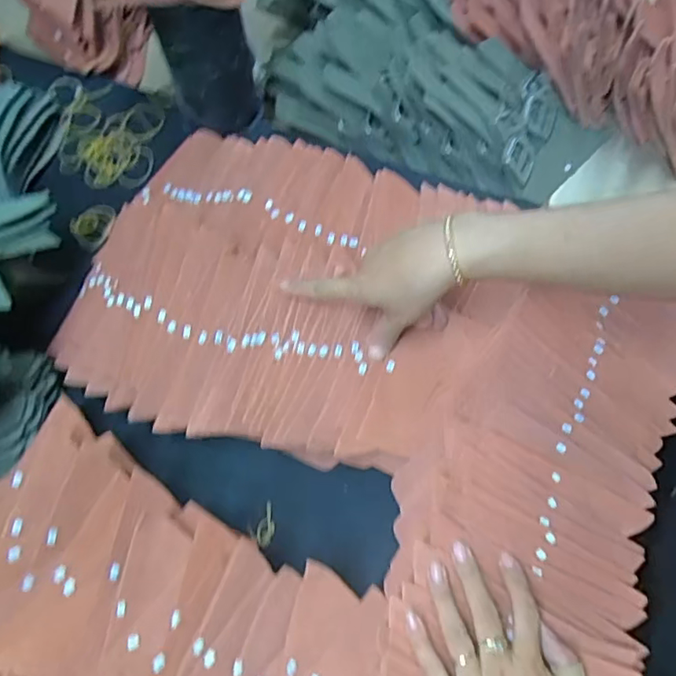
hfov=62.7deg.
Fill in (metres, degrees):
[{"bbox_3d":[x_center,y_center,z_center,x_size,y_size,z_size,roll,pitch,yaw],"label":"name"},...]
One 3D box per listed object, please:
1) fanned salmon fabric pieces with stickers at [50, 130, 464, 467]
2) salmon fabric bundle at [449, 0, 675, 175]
[{"bbox_3d":[-0.067,-0.061,0.516,0.350,0.073,0.304,14,69,7],"label":"fanned salmon fabric pieces with stickers"},{"bbox_3d":[0.283,-0.354,0.639,0.335,0.136,0.126,30,71,14],"label":"salmon fabric bundle"}]

